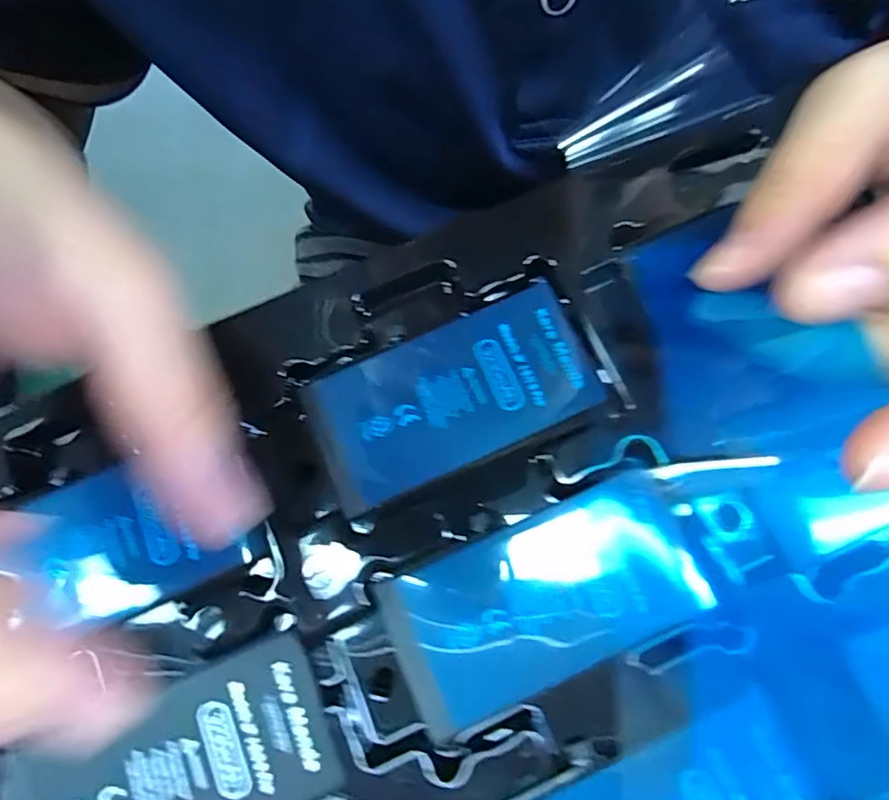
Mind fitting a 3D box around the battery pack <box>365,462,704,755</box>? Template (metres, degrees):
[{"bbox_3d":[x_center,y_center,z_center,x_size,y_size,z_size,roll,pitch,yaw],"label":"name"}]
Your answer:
[{"bbox_3d":[0.027,0.054,0.158,0.083,0.004,0.044,-25,78,-4],"label":"battery pack"}]

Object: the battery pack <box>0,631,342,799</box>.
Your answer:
[{"bbox_3d":[-0.072,0.099,0.151,0.083,0.006,0.043,-24,78,-3],"label":"battery pack"}]

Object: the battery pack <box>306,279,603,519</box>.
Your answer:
[{"bbox_3d":[0.002,-0.001,0.173,0.083,0.004,0.044,-26,78,-4],"label":"battery pack"}]

